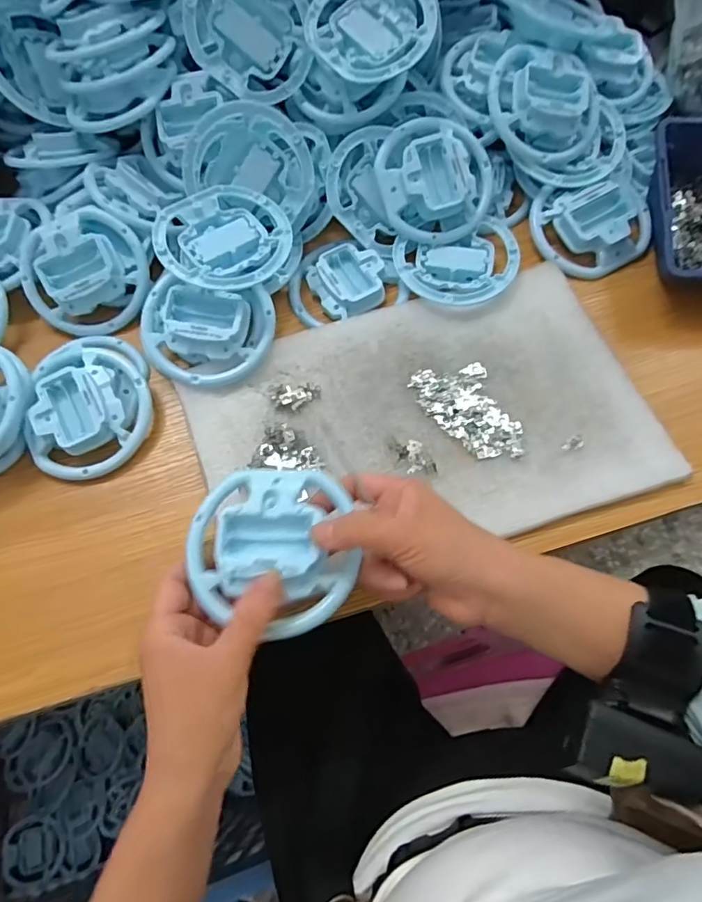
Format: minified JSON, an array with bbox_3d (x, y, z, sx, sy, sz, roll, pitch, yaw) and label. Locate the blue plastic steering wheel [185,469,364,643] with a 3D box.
[{"bbox_3d":[-0.048,0.057,0.314,0.098,0.020,0.097,-1,68,3],"label":"blue plastic steering wheel"}]

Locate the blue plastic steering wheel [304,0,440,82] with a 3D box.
[{"bbox_3d":[0.020,-0.353,0.442,0.102,0.020,0.102,-2,80,9],"label":"blue plastic steering wheel"}]

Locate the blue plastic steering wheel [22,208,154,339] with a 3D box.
[{"bbox_3d":[-0.227,-0.153,0.456,0.102,0.036,0.102,-1,93,-14],"label":"blue plastic steering wheel"}]

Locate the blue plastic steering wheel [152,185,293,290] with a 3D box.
[{"bbox_3d":[-0.101,-0.171,0.429,0.102,0.025,0.095,-1,68,3],"label":"blue plastic steering wheel"}]

